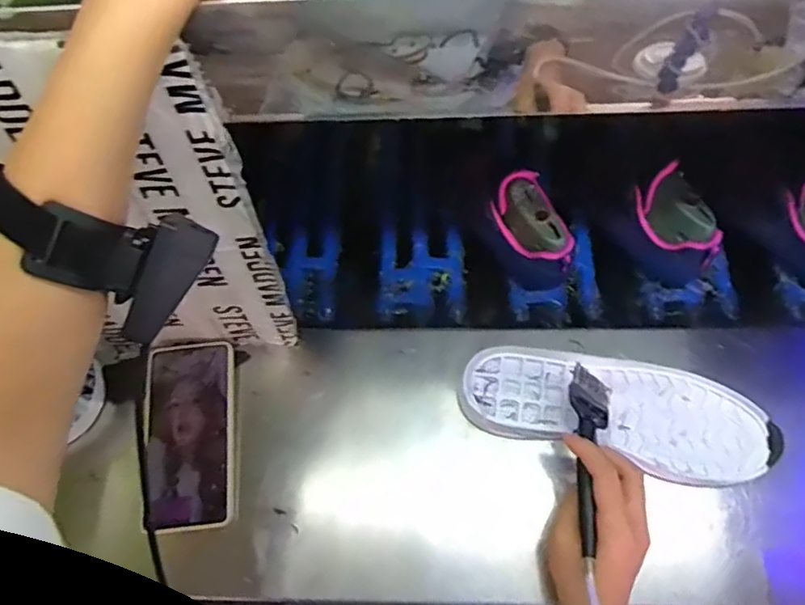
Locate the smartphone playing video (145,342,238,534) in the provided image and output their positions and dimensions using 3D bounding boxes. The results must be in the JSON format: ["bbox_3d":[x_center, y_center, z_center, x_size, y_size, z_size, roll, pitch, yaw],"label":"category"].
[{"bbox_3d":[-0.193,0.118,0.535,0.079,0.015,0.164,-8,69,-5],"label":"smartphone playing video"}]

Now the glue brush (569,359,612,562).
[{"bbox_3d":[0.146,0.118,0.463,0.034,0.018,0.139,10,57,8],"label":"glue brush"}]

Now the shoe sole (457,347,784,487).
[{"bbox_3d":[0.186,0.092,0.520,0.261,0.025,0.093,12,66,9],"label":"shoe sole"}]

